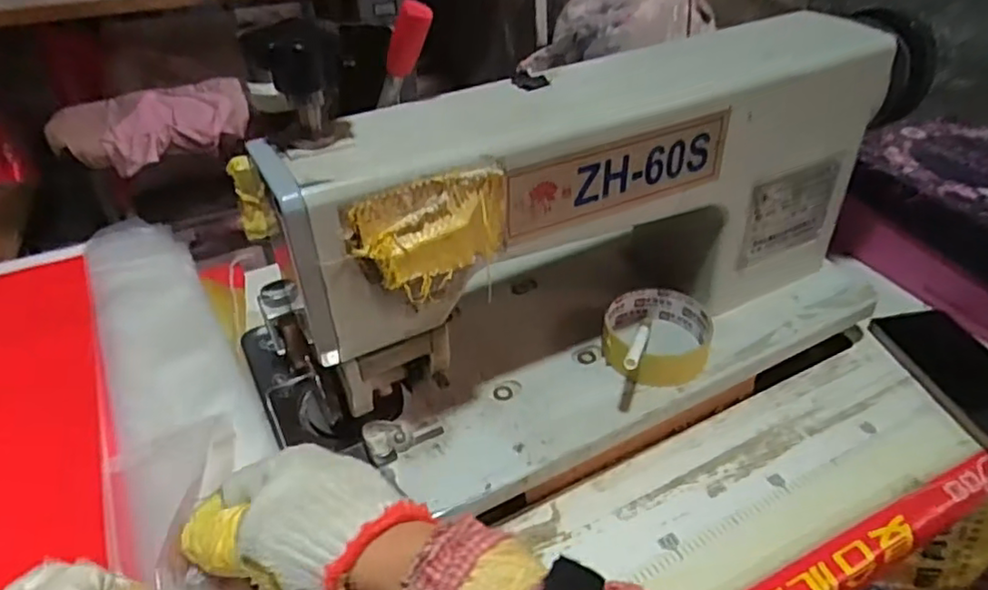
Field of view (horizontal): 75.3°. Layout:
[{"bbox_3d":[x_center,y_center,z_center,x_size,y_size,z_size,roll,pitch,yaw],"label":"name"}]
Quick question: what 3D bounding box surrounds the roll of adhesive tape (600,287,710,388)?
[{"bbox_3d":[0.125,0.031,0.493,0.078,0.029,0.080,-1,39,1],"label":"roll of adhesive tape"}]

